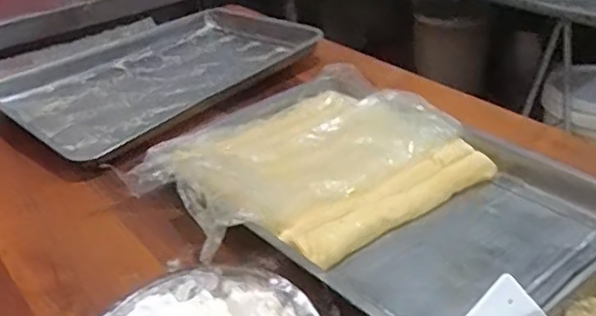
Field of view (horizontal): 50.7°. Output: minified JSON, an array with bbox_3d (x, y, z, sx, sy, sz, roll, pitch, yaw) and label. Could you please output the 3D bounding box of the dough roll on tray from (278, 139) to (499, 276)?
[{"bbox_3d":[0.132,0.058,0.858,0.342,0.046,0.076,-28,38,-28],"label":"dough roll on tray"}]

